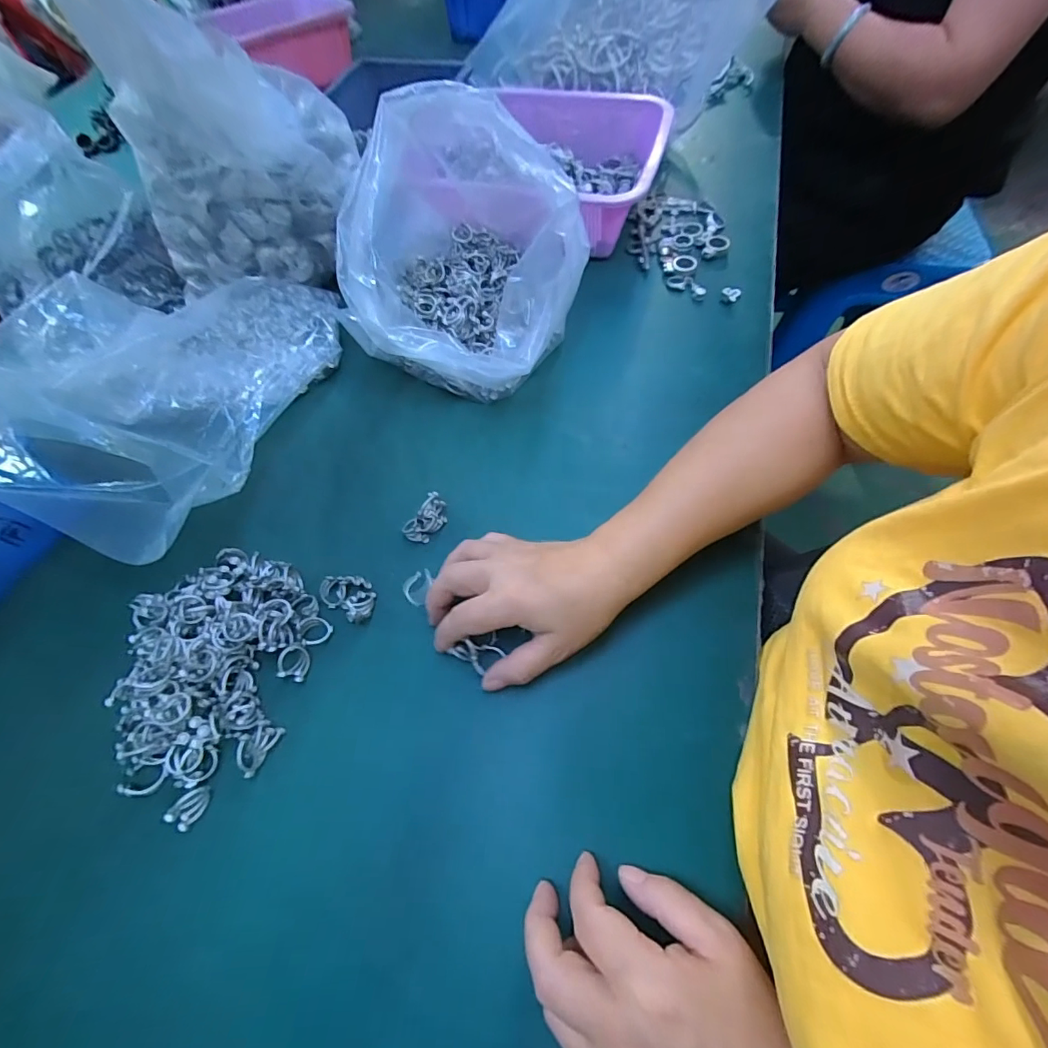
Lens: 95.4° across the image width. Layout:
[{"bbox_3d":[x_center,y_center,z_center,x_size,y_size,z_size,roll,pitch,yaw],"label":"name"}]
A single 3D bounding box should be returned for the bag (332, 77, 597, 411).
[{"bbox_3d":[-0.044,-0.233,0.404,0.179,0.181,0.202,1,62,4],"label":"bag"}]

